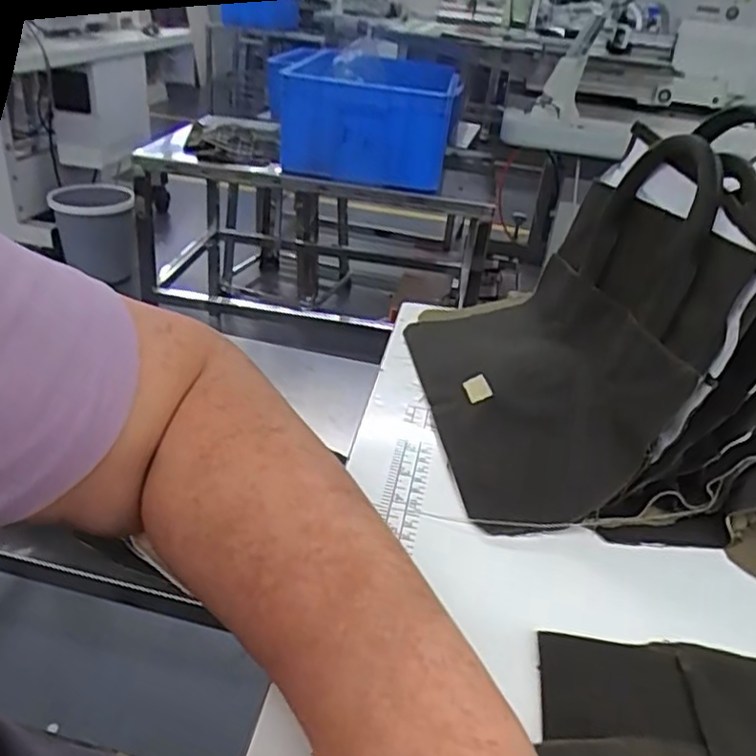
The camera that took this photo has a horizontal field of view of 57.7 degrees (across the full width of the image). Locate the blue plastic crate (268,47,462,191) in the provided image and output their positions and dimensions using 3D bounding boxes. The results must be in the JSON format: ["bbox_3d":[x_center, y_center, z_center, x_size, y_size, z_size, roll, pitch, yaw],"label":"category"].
[{"bbox_3d":[-0.024,-0.676,1.723,0.399,0.257,0.592,6,31,-1],"label":"blue plastic crate"}]

